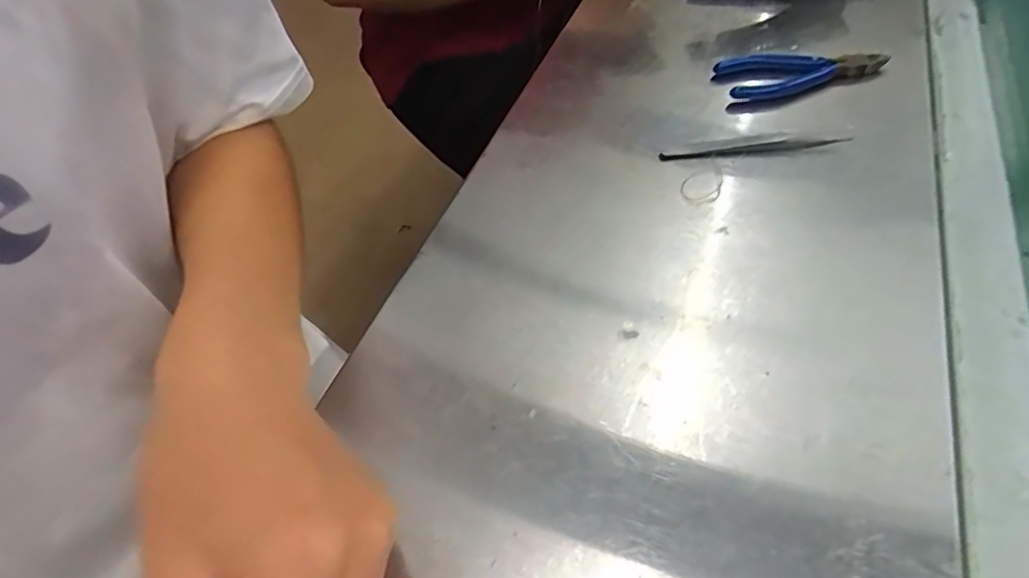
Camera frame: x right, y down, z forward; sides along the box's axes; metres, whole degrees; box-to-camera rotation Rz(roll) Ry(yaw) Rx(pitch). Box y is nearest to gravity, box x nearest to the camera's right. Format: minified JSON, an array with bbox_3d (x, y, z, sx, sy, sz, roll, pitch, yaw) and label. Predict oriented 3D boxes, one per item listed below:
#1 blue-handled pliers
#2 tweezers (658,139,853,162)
[{"bbox_3d":[0.225,-0.174,0.466,0.124,0.023,0.040,-9,50,-2],"label":"blue-handled pliers"},{"bbox_3d":[0.168,-0.100,0.419,0.130,0.009,0.011,-3,51,4],"label":"tweezers"}]

